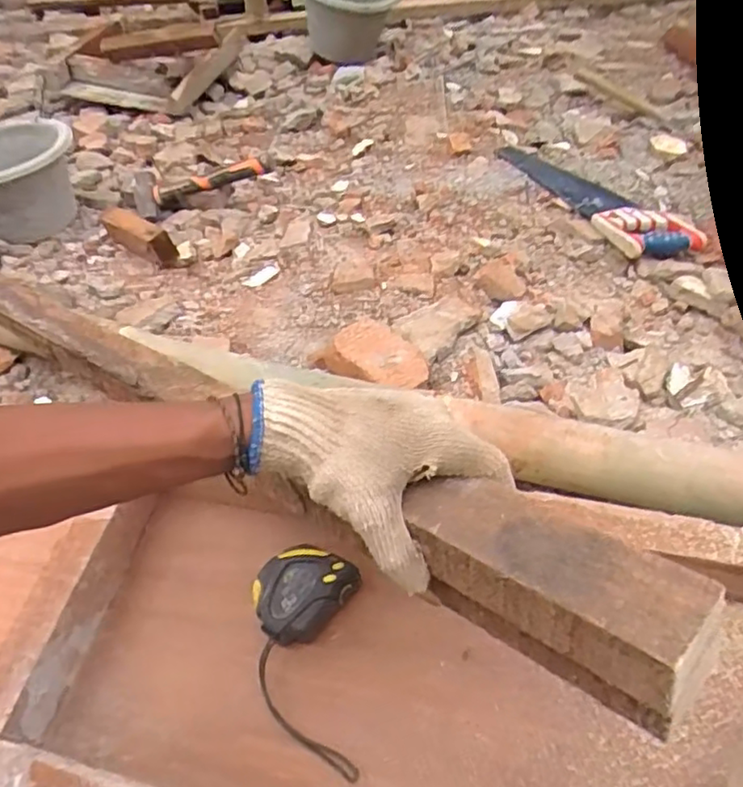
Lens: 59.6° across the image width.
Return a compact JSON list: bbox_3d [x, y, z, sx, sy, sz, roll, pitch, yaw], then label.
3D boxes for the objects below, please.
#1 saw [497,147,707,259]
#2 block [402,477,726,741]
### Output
[{"bbox_3d":[0.378,-0.351,1.128,0.113,0.026,0.465,-19,45,-14],"label":"saw"},{"bbox_3d":[0.097,0.107,0.362,0.165,0.074,0.062,27,52,33],"label":"block"}]

